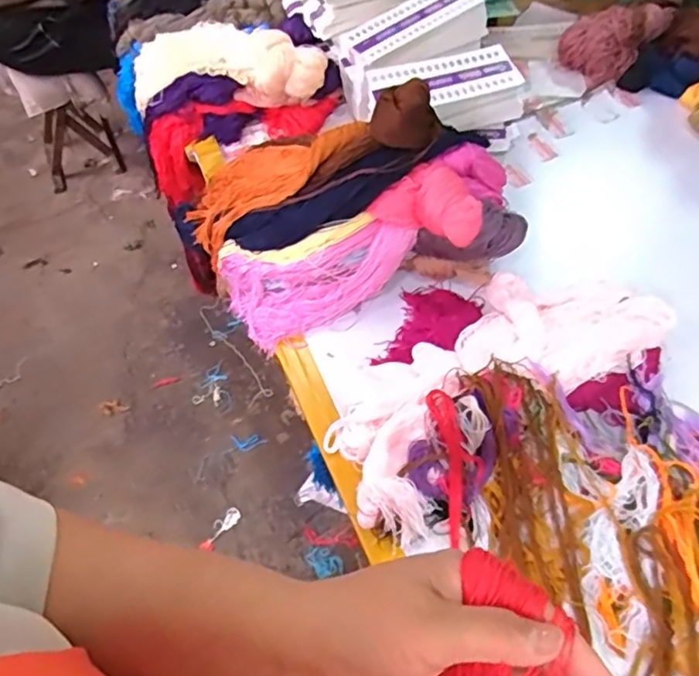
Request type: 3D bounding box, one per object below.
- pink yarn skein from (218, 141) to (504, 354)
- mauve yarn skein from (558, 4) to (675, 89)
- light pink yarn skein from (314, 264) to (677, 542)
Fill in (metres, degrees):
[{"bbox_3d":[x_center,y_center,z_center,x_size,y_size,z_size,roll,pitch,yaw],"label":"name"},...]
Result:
[{"bbox_3d":[0.024,-0.127,0.834,0.422,0.092,0.140,-30,57,11],"label":"pink yarn skein"},{"bbox_3d":[0.512,-0.571,1.146,0.209,0.085,0.112,-29,60,-16],"label":"mauve yarn skein"},{"bbox_3d":[0.187,0.037,0.775,0.493,0.076,0.215,-33,61,-18],"label":"light pink yarn skein"}]

